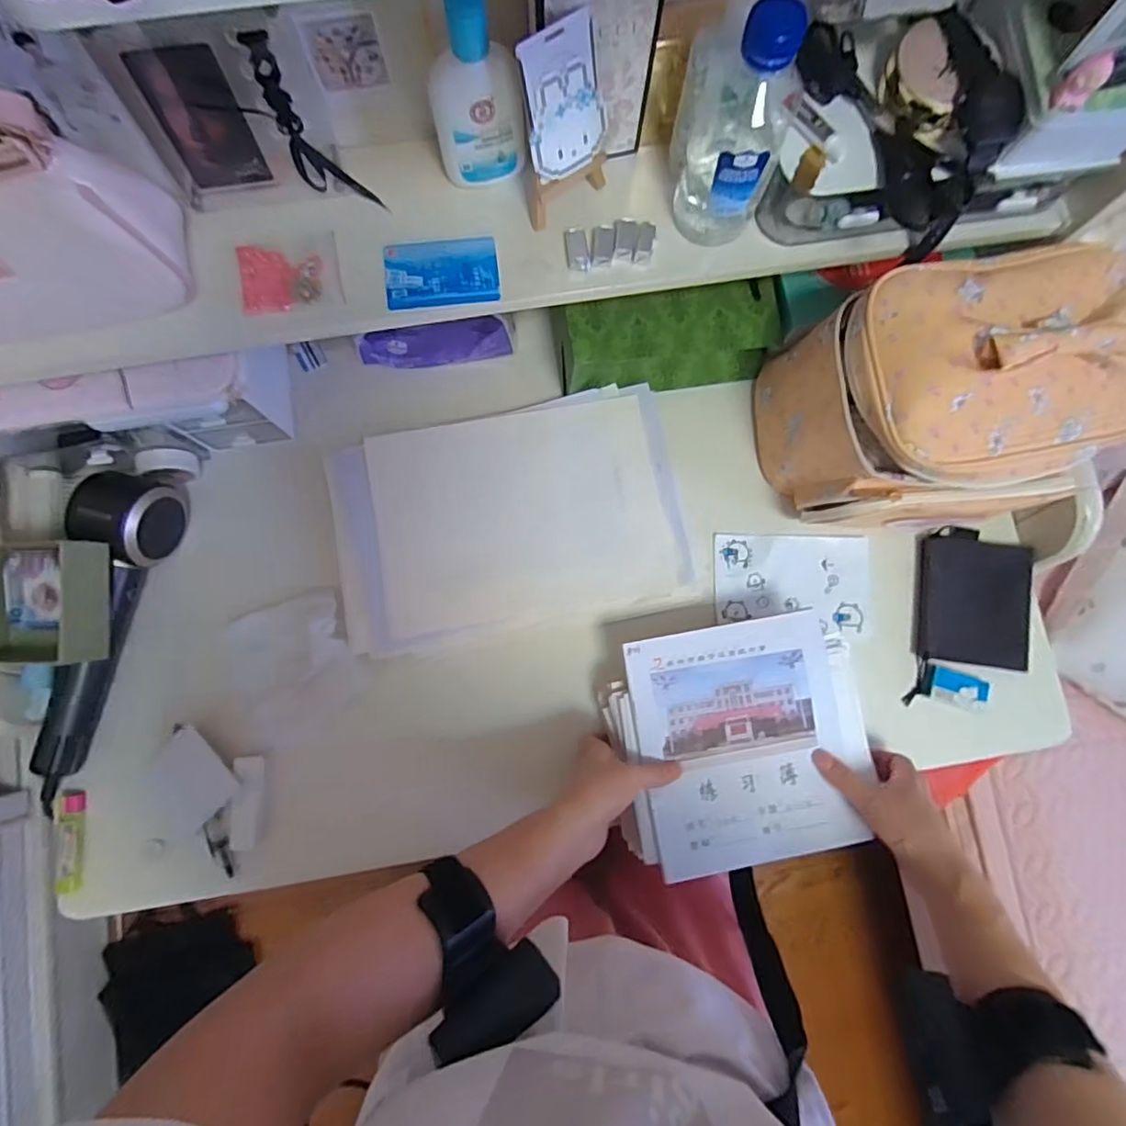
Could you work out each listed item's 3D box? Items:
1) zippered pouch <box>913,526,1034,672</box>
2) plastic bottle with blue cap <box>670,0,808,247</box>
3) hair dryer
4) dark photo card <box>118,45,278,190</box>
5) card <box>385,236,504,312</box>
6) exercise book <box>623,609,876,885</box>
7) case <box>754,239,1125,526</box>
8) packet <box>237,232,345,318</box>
[{"bbox_3d":[0.396,0.033,0.565,0.107,0.014,0.127,7,82,0],"label":"zippered pouch"},{"bbox_3d":[0.113,-0.294,0.392,0.077,0.150,0.071,13,82,1],"label":"plastic bottle with blue cap"},{"bbox_3d":[-0.416,0.064,0.503,0.066,0.070,0.293,15,82,1],"label":"hair dryer"},{"bbox_3d":[-0.244,-0.298,0.398,0.059,0.090,0.007,-4,66,1],"label":"dark photo card"},{"bbox_3d":[-0.093,-0.222,0.446,0.085,0.004,0.054,-6,82,-2],"label":"card"},{"bbox_3d":[0.150,0.146,0.481,0.169,0.013,0.186,-10,82,-2],"label":"exercise book"},{"bbox_3d":[0.323,-0.129,0.492,0.246,0.188,0.186,-10,82,-2],"label":"case"},{"bbox_3d":[-0.206,-0.219,0.441,0.073,0.009,0.058,-11,82,-2],"label":"packet"}]

